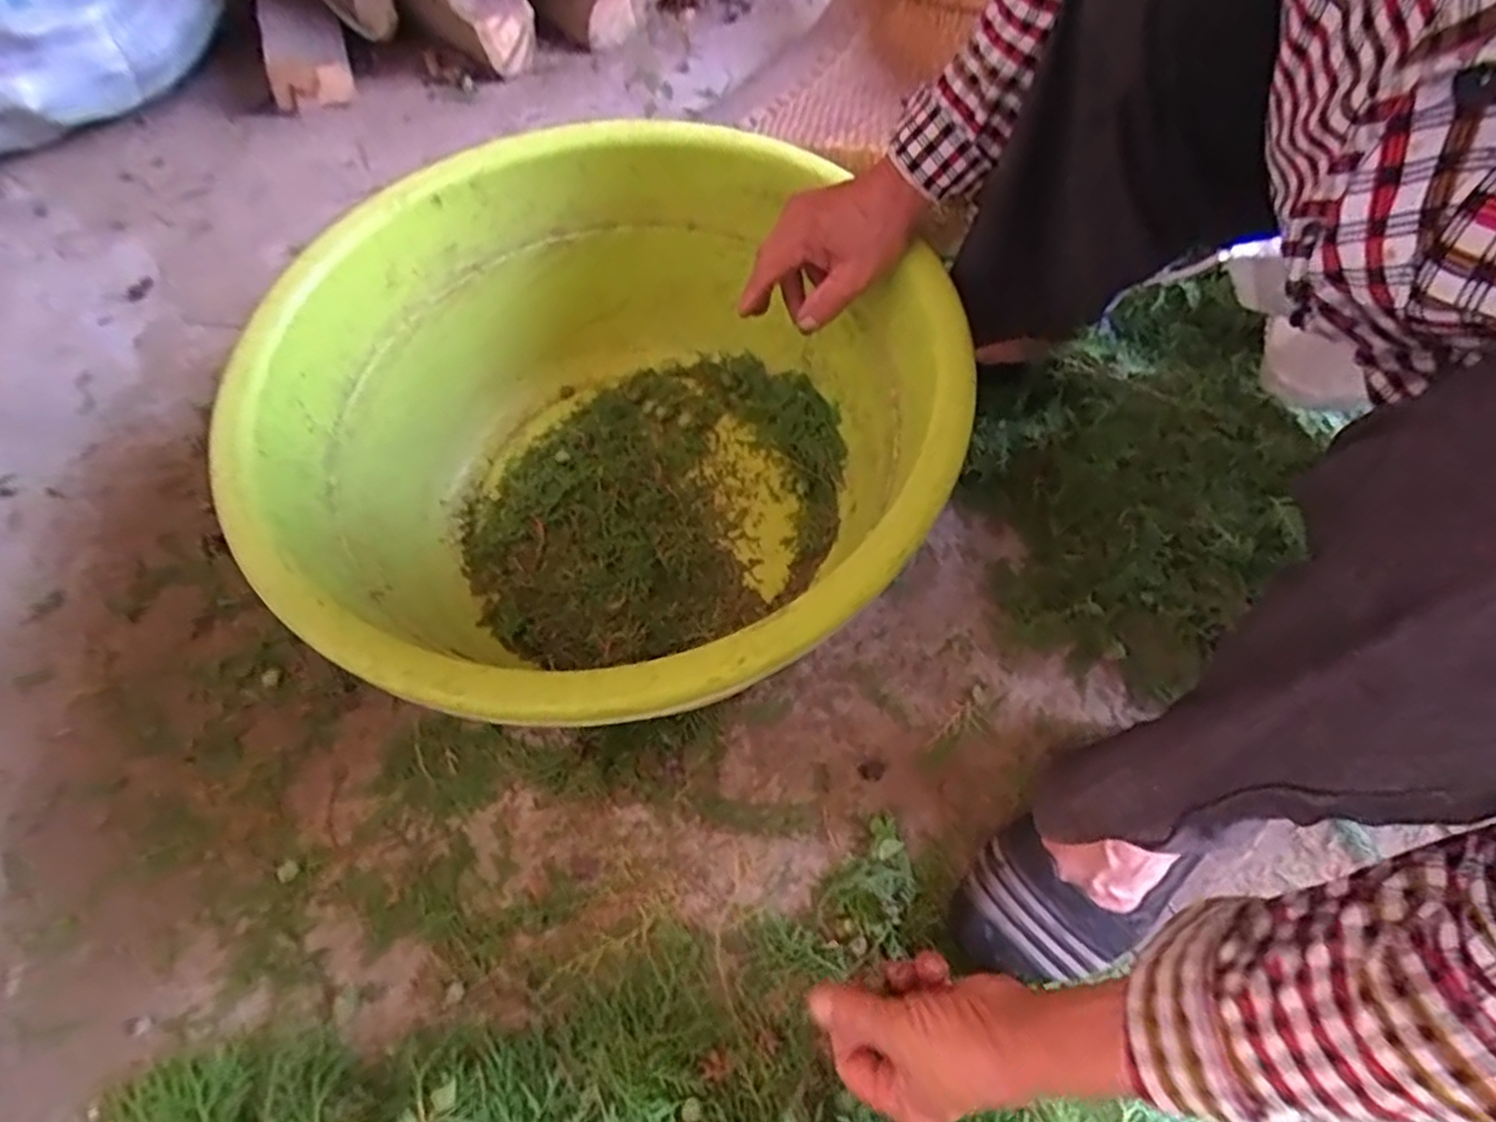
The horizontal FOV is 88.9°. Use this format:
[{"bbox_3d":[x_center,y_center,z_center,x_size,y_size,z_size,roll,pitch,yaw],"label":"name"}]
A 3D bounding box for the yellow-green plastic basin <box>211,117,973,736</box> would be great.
[{"bbox_3d":[-0.089,-0.082,0.548,0.431,0.188,0.429,-1,63,2],"label":"yellow-green plastic basin"}]

